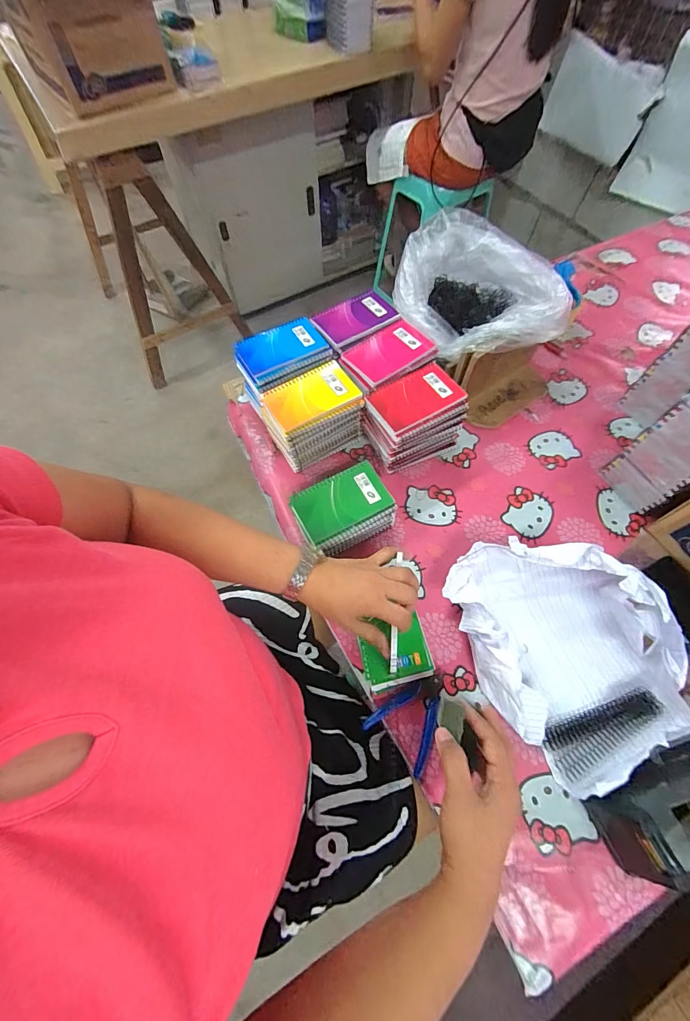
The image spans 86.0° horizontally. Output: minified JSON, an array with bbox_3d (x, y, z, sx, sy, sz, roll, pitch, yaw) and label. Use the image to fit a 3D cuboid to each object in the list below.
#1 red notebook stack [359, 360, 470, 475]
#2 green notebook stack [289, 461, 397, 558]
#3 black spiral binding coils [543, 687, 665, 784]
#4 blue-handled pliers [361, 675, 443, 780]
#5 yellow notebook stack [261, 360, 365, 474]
[{"bbox_3d":[0.108,-0.144,0.604,0.139,0.119,0.094,-24,67,-10],"label":"red notebook stack"},{"bbox_3d":[0.000,0.006,0.564,0.135,0.068,0.101,-26,67,-11],"label":"green notebook stack"},{"bbox_3d":[0.322,0.271,0.455,0.151,0.013,0.055,-20,66,-8],"label":"black spiral binding coils"},{"bbox_3d":[0.088,0.257,0.469,0.086,0.013,0.107,36,71,16],"label":"blue-handled pliers"},{"bbox_3d":[-0.053,-0.145,0.602,0.148,0.117,0.098,-29,68,-12],"label":"yellow notebook stack"}]

